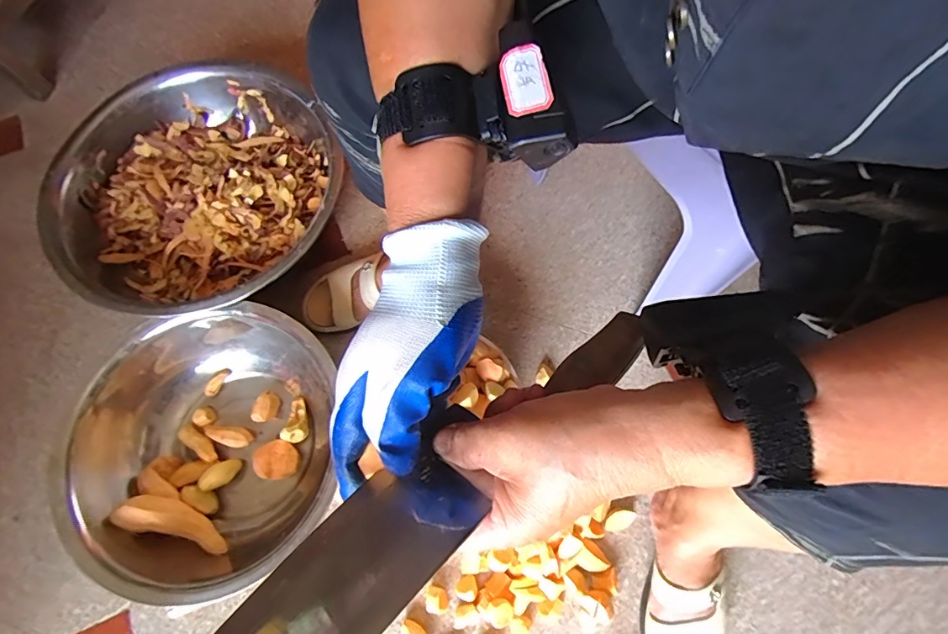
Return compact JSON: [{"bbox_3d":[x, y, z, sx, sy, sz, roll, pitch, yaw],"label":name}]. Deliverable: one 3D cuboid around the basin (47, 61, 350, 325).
[{"bbox_3d":[-0.395,-0.177,0.710,0.400,0.130,0.387,0,71,0],"label":"basin"}]

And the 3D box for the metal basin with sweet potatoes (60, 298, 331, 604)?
[{"bbox_3d":[-0.327,0.167,0.605,0.303,0.123,0.317,0,72,1],"label":"metal basin with sweet potatoes"}]

